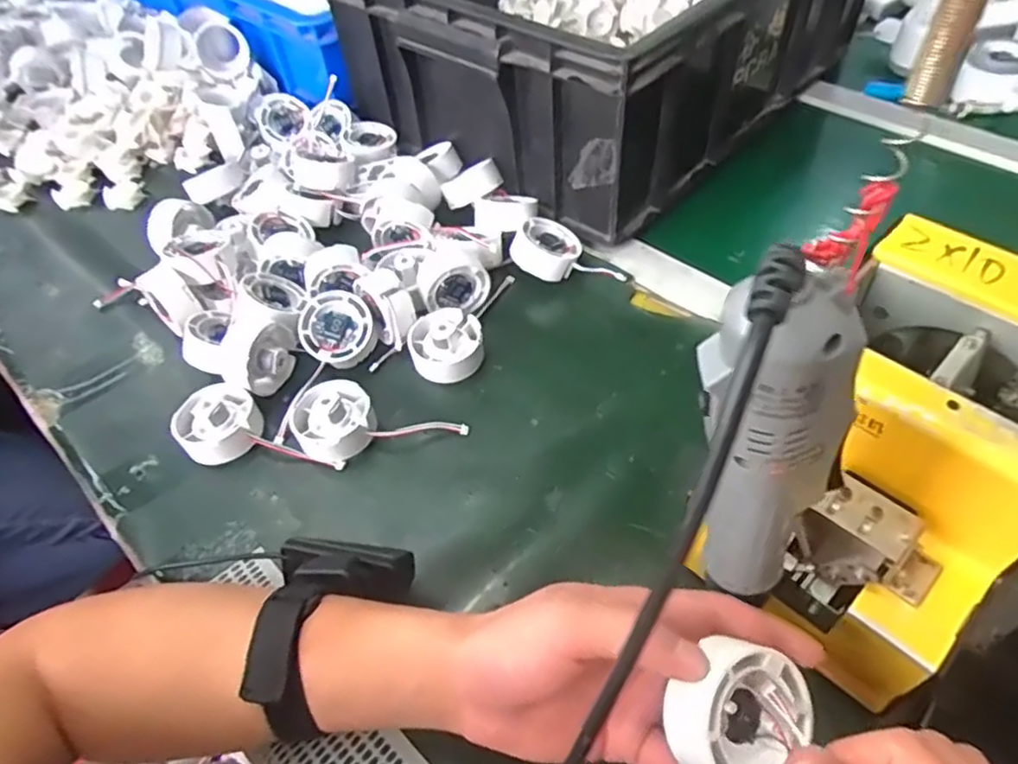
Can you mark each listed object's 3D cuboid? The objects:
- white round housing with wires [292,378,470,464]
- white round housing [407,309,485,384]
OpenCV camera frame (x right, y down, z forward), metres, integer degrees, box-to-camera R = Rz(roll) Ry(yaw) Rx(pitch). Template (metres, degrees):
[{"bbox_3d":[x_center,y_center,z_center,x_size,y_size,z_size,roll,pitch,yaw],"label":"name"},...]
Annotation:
[{"bbox_3d":[-0.092,0.020,0.463,0.112,0.030,0.057,-12,51,-4],"label":"white round housing with wires"},{"bbox_3d":[-0.048,-0.028,0.509,0.053,0.034,0.056,-3,51,3],"label":"white round housing"}]

